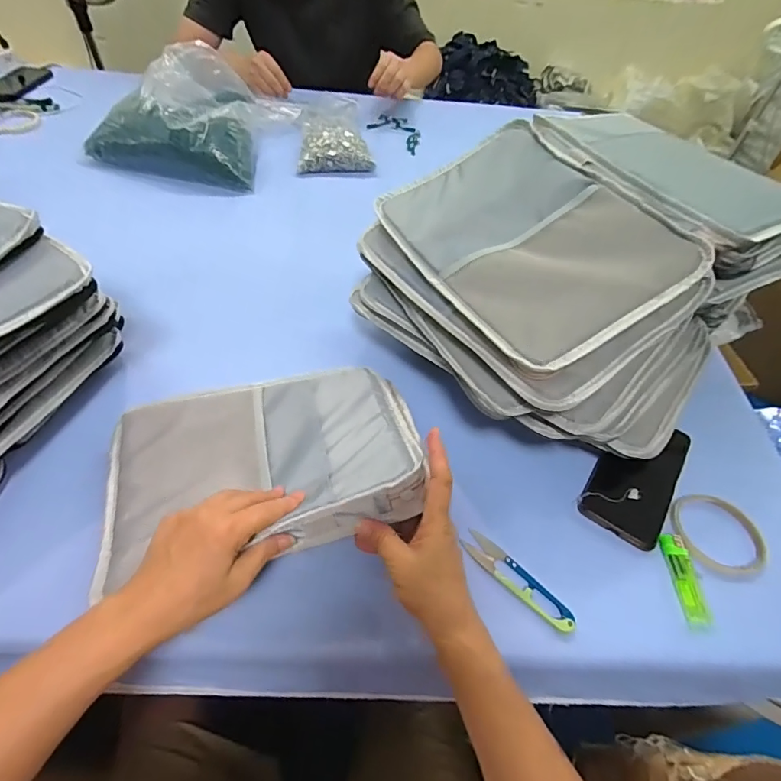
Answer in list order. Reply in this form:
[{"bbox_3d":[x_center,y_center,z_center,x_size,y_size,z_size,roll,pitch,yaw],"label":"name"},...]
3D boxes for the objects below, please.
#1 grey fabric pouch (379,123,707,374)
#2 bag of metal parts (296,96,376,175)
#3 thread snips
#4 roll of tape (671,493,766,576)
[{"bbox_3d":[0.139,-0.166,0.469,0.215,0.017,0.291,-32,64,-8],"label":"grey fabric pouch"},{"bbox_3d":[-0.123,-0.538,0.933,0.147,0.050,0.260,-5,53,-9],"label":"bag of metal parts"},{"bbox_3d":[0.120,0.180,0.429,0.117,0.014,0.027,39,58,23],"label":"thread snips"},{"bbox_3d":[0.341,0.148,0.474,0.088,0.018,0.086,3,52,-3],"label":"roll of tape"}]

